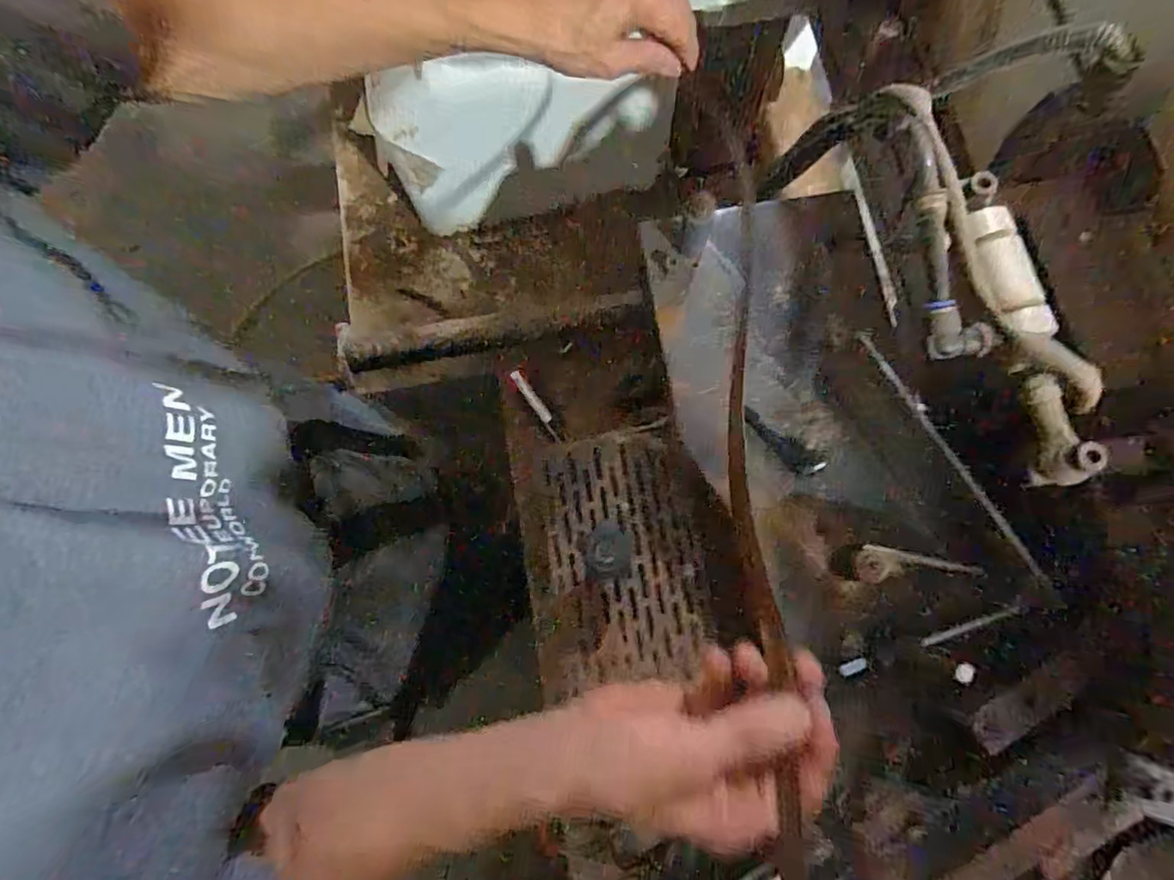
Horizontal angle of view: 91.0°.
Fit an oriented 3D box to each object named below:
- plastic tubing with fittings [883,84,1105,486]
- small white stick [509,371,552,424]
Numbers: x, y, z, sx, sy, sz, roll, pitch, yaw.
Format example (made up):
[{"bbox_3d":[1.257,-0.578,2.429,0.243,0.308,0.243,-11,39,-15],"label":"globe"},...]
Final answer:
[{"bbox_3d":[0.223,-0.097,0.336,0.062,0.033,0.251,-15,77,-2],"label":"plastic tubing with fittings"},{"bbox_3d":[-0.075,-0.057,0.770,0.013,0.011,0.080,-37,97,-7],"label":"small white stick"}]

